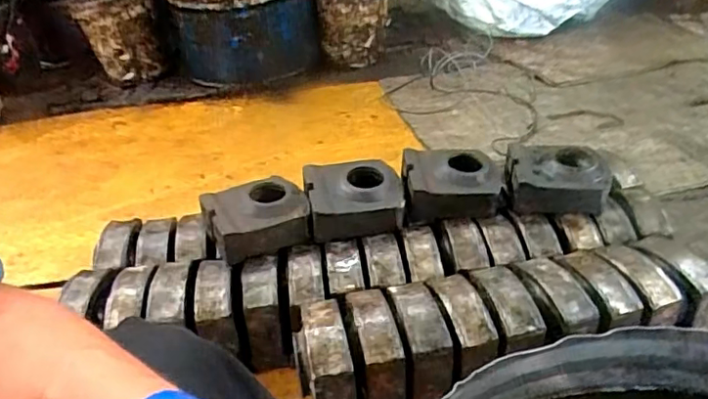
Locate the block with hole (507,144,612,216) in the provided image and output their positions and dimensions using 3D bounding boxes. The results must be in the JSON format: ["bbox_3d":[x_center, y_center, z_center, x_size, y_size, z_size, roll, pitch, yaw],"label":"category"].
[{"bbox_3d":[0.405,-0.042,1.122,0.191,0.071,0.155,4,34,12],"label":"block with hole"}]

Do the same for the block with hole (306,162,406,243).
[{"bbox_3d":[-0.002,-0.005,1.111,0.189,0.080,0.157,-5,33,-1],"label":"block with hole"}]

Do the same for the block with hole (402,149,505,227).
[{"bbox_3d":[0.195,-0.026,1.116,0.193,0.089,0.116,0,33,6],"label":"block with hole"}]

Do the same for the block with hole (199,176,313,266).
[{"bbox_3d":[-0.185,0.035,1.076,0.181,0.093,0.146,-16,35,-18],"label":"block with hole"}]

